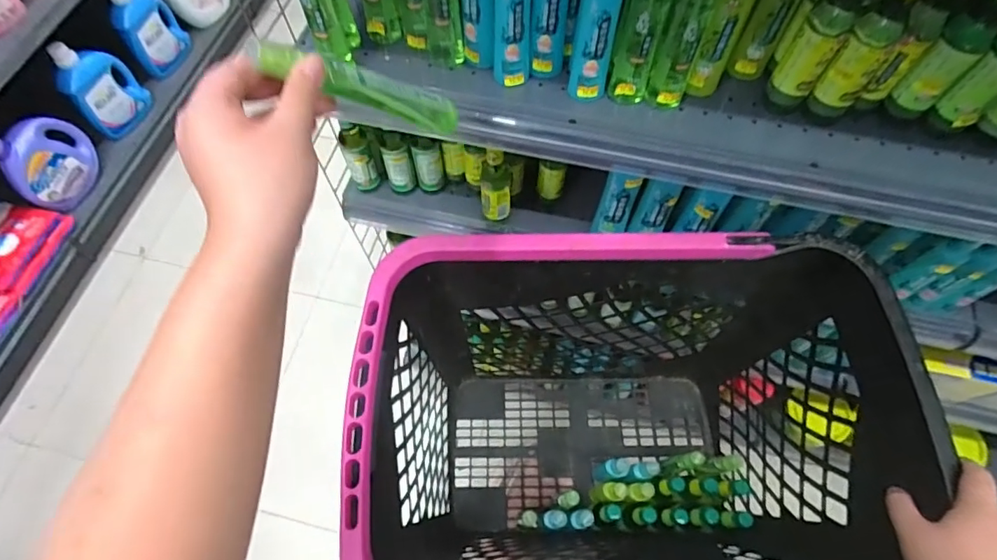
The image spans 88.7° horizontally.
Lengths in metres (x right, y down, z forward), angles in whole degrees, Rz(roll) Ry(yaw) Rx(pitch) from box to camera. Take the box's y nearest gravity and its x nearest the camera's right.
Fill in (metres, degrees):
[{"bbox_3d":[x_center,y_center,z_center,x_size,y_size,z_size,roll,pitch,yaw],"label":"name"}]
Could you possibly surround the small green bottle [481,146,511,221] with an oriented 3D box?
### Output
[{"bbox_3d":[-0.003,-0.125,0.673,0.038,0.123,0.033,-4,65,-1],"label":"small green bottle"}]

